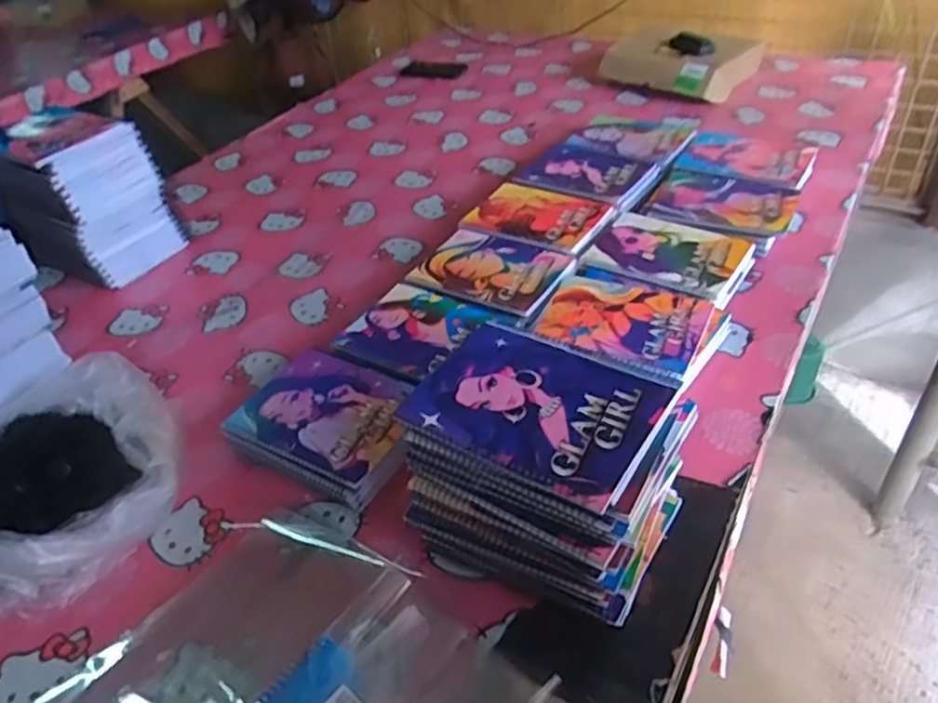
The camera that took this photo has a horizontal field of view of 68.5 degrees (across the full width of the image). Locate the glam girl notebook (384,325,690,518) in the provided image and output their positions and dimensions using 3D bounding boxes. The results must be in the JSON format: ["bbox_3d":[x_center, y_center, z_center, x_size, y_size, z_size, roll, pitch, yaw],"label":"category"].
[{"bbox_3d":[0.058,0.039,0.588,0.195,0.010,0.155,22,48,28],"label":"glam girl notebook"}]

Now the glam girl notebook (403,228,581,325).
[{"bbox_3d":[0.028,-0.121,0.977,0.203,0.008,0.158,20,47,27],"label":"glam girl notebook"}]

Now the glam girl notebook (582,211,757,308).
[{"bbox_3d":[0.277,-0.140,0.969,0.206,0.012,0.167,22,48,28],"label":"glam girl notebook"}]

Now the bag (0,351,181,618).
[{"bbox_3d":[-0.456,0.134,0.734,0.276,0.095,0.275,-30,46,-25],"label":"bag"}]

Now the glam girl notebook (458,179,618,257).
[{"bbox_3d":[0.110,-0.216,1.077,0.207,0.008,0.166,18,46,25],"label":"glam girl notebook"}]

